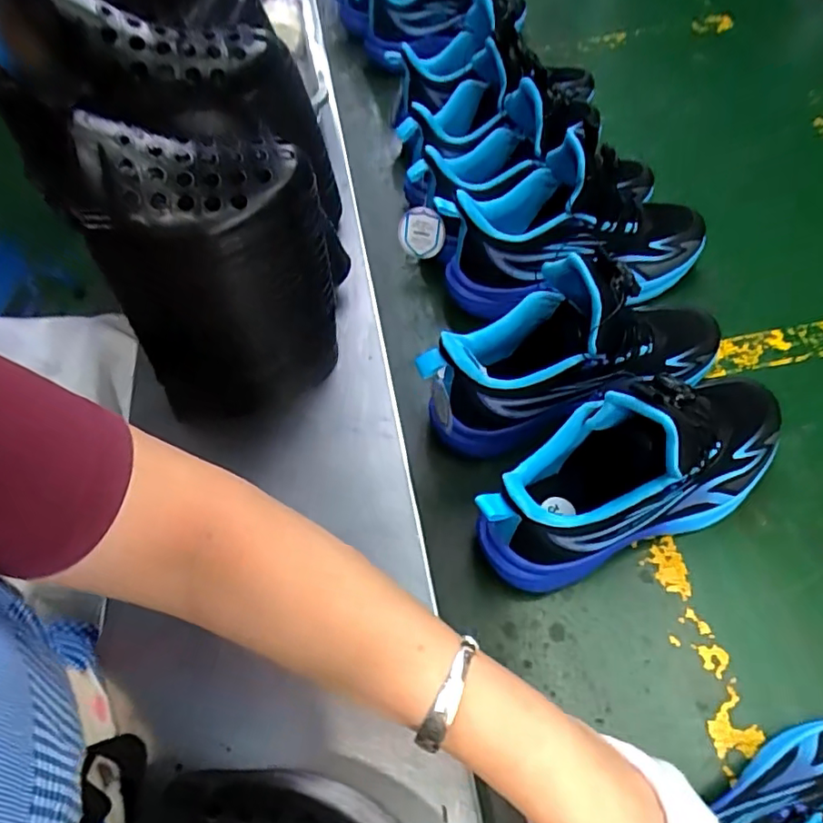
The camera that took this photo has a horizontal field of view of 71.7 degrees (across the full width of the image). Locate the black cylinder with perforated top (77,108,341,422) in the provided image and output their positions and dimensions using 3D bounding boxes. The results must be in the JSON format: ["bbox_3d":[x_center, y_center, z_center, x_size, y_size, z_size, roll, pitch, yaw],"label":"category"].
[{"bbox_3d":[-0.133,-0.092,0.424,0.153,0.217,0.078,-21,58,-8],"label":"black cylinder with perforated top"}]

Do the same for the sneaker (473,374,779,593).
[{"bbox_3d":[0.159,0.035,0.385,0.241,0.146,0.076,-22,58,-8],"label":"sneaker"}]

